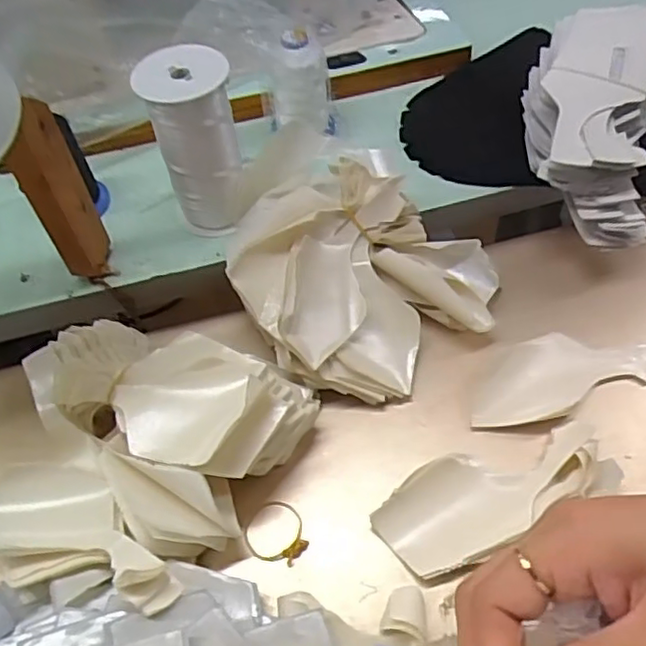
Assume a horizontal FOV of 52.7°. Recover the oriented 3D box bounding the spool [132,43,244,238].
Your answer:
[{"bbox_3d":[-0.114,-0.160,0.601,0.075,0.158,0.081,-11,55,-4],"label":"spool"}]

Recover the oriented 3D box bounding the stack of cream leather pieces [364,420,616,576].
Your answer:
[{"bbox_3d":[0.131,0.127,0.496,0.183,0.013,0.077,-23,56,-12],"label":"stack of cream leather pieces"}]

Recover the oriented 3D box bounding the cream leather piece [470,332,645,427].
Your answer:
[{"bbox_3d":[0.210,0.039,0.556,0.182,0.011,0.076,-13,55,-6],"label":"cream leather piece"}]

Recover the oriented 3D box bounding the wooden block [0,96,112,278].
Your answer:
[{"bbox_3d":[-0.217,-0.100,0.554,0.026,0.187,0.058,27,61,21],"label":"wooden block"}]

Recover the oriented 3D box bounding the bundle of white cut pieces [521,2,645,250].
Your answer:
[{"bbox_3d":[0.252,-0.190,0.607,0.108,0.086,0.240,5,74,6],"label":"bundle of white cut pieces"}]

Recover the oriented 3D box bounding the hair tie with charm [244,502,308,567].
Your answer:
[{"bbox_3d":[-0.035,0.160,0.497,0.049,0.007,0.046,-2,55,3],"label":"hair tie with charm"}]

